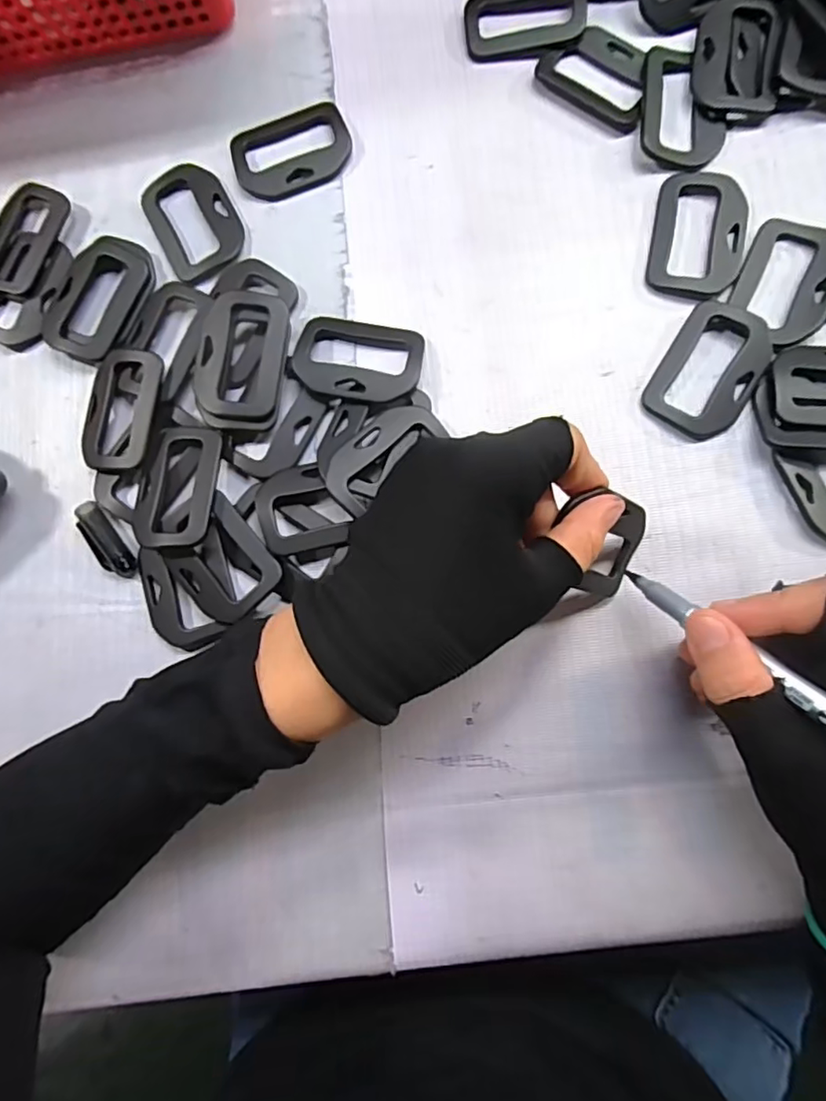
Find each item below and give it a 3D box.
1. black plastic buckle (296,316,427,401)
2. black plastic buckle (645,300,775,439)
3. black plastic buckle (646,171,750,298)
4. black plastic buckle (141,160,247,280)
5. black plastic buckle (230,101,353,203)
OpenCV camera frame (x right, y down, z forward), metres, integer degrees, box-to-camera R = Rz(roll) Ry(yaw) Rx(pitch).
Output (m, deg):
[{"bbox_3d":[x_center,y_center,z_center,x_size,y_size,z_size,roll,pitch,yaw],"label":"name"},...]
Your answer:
[{"bbox_3d":[-0.026,-0.092,0.288,0.061,0.007,0.043,10,71,5],"label":"black plastic buckle"},{"bbox_3d":[0.136,-0.083,0.273,0.042,0.008,0.064,28,86,8],"label":"black plastic buckle"},{"bbox_3d":[0.136,-0.151,0.285,0.044,0.004,0.062,8,84,7],"label":"black plastic buckle"},{"bbox_3d":[-0.114,-0.172,0.309,0.043,0.004,0.060,-28,81,2],"label":"black plastic buckle"},{"bbox_3d":[-0.063,-0.207,0.310,0.061,0.004,0.045,-22,81,2],"label":"black plastic buckle"}]

